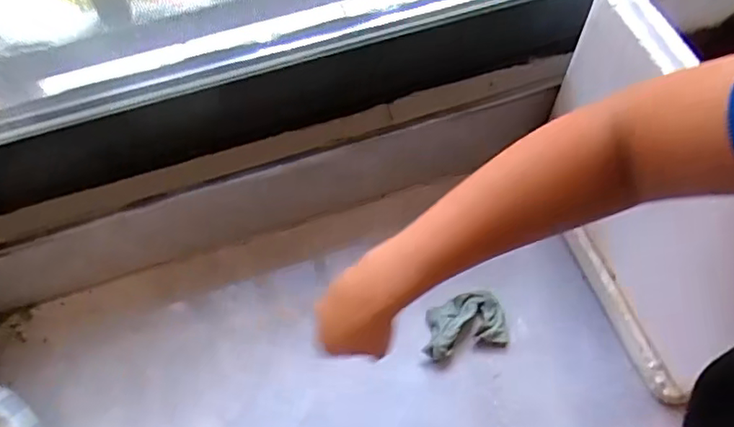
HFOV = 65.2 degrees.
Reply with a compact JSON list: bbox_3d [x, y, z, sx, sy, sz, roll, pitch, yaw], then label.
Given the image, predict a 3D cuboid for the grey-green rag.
[{"bbox_3d":[0.109,0.123,0.652,0.095,0.023,0.066,-11,61,-6],"label":"grey-green rag"}]

